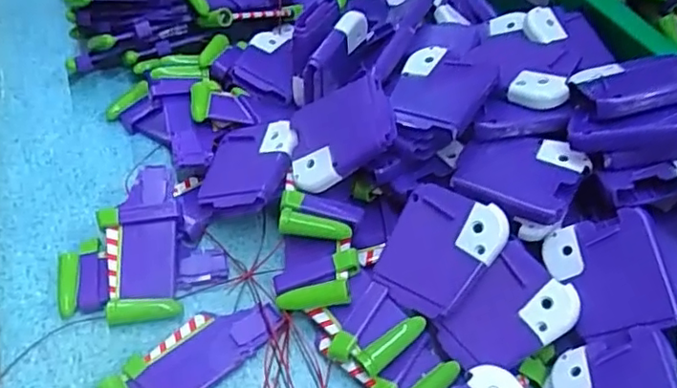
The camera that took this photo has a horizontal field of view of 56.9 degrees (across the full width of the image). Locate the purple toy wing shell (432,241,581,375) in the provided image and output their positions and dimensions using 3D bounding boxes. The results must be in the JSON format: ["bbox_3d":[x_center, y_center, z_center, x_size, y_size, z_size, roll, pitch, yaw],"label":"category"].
[{"bbox_3d":[0.079,0.058,0.302,0.060,0.015,0.050,-48,64,4],"label":"purple toy wing shell"}]

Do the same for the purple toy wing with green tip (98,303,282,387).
[{"bbox_3d":[-0.071,0.083,0.311,0.088,0.009,0.041,-38,58,-25],"label":"purple toy wing with green tip"}]

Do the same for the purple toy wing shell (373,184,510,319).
[{"bbox_3d":[0.050,0.027,0.311,0.050,0.007,0.059,32,91,30],"label":"purple toy wing shell"}]

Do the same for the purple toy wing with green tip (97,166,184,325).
[{"bbox_3d":[-0.108,0.027,0.344,0.040,0.015,0.088,-5,64,-1],"label":"purple toy wing with green tip"}]

